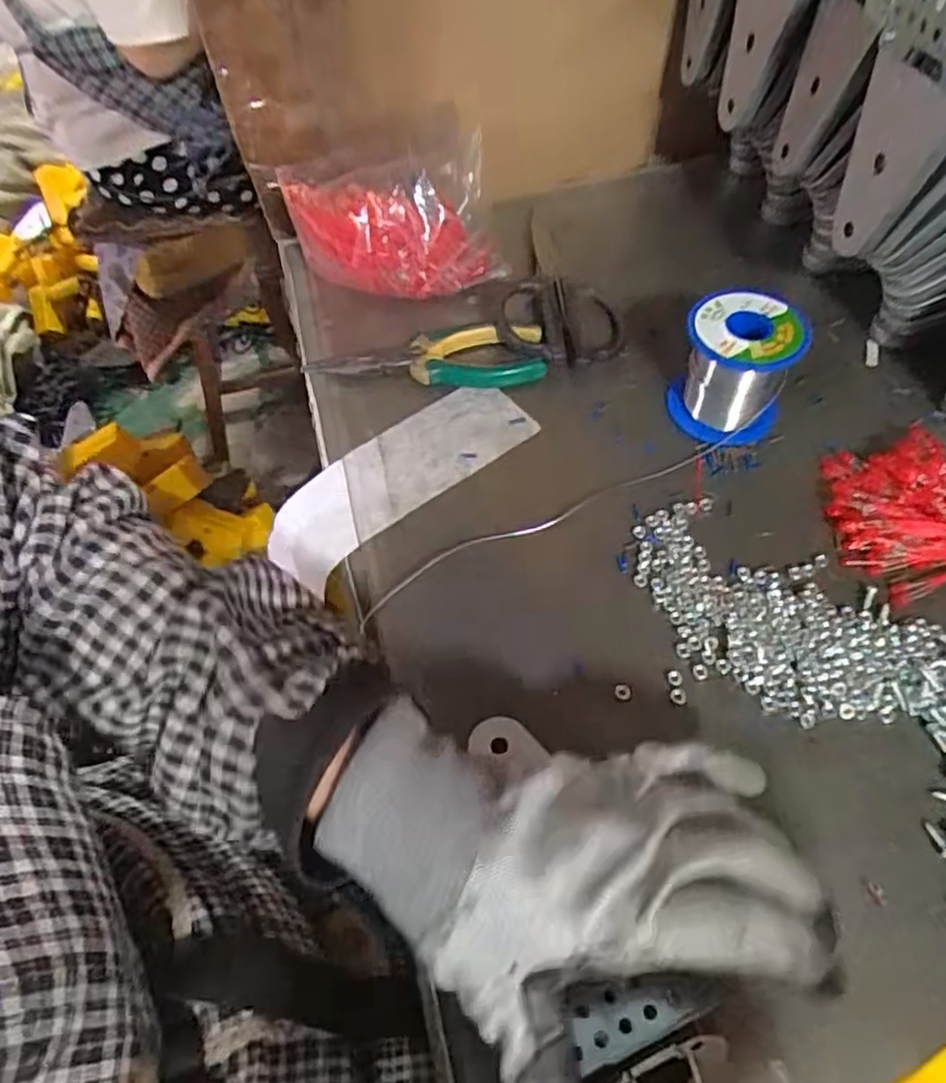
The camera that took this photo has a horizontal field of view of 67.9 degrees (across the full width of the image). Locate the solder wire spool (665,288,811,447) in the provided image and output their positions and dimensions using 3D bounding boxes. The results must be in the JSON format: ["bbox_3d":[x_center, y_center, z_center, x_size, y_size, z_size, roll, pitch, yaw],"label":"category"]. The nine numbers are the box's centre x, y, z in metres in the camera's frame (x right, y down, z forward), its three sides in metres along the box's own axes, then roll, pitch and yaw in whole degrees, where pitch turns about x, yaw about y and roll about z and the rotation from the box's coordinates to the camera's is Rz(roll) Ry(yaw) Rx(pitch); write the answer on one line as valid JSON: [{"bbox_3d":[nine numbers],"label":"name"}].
[{"bbox_3d":[0.151,-0.100,0.407,0.062,0.063,0.057,-1,57,2],"label":"solder wire spool"}]

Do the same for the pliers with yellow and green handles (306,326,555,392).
[{"bbox_3d":[-0.033,-0.119,0.455,0.154,0.017,0.045,-1,57,3],"label":"pliers with yellow and green handles"}]

